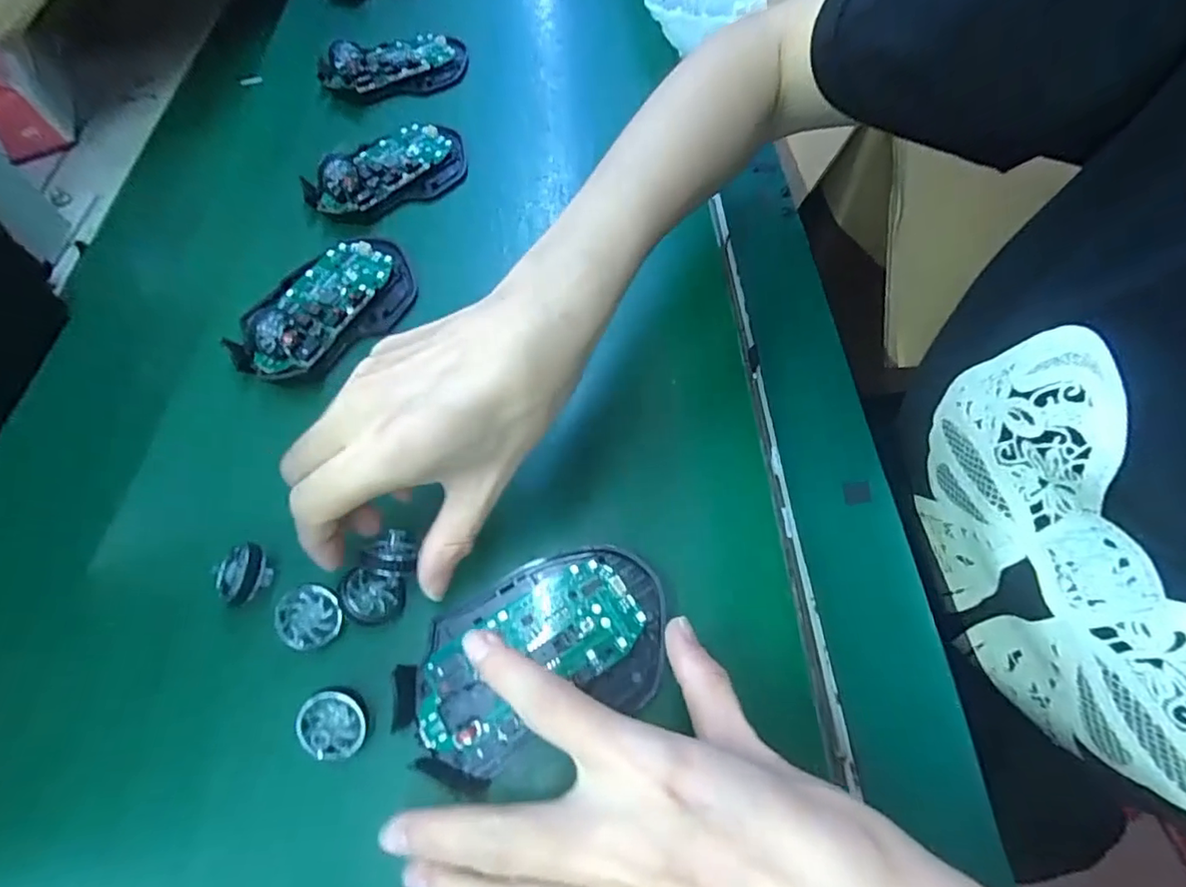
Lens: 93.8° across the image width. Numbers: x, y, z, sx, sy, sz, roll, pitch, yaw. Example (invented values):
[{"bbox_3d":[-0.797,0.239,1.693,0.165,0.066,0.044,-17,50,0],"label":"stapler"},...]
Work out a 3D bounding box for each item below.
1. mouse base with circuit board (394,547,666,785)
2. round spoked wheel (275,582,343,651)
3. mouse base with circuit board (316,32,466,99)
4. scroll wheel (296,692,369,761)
[{"bbox_3d":[-0.023,0.086,0.234,0.117,0.019,0.069,-20,64,-13],"label":"mouse base with circuit board"},{"bbox_3d":[-0.119,0.072,0.233,0.026,0.005,0.026,2,79,-8],"label":"round spoked wheel"},{"bbox_3d":[-0.157,-0.308,0.445,0.120,0.035,0.059,-23,64,-14],"label":"mouse base with circuit board"},{"bbox_3d":[-0.101,0.109,0.214,0.025,0.008,0.021,30,64,13],"label":"scroll wheel"}]

